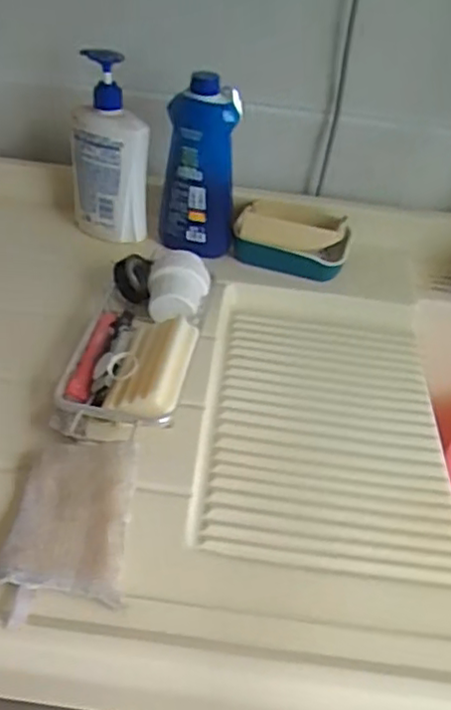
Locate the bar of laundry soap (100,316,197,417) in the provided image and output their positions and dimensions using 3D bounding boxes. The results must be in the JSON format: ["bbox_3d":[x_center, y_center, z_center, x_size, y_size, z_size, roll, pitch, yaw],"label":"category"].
[{"bbox_3d":[-0.064,0.009,0.580,0.058,0.030,0.120,-8,36,18],"label":"bar of laundry soap"}]

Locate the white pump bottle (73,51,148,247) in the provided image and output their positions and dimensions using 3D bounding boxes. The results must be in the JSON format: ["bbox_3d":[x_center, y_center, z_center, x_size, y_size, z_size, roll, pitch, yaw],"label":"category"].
[{"bbox_3d":[-0.129,-0.219,0.741,0.083,0.202,0.057,-5,41,-12],"label":"white pump bottle"}]

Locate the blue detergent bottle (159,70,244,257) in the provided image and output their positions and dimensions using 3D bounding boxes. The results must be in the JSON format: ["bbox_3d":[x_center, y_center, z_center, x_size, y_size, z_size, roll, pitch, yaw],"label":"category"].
[{"bbox_3d":[-0.030,-0.203,0.730,0.084,0.177,0.050,0,41,-6],"label":"blue detergent bottle"}]

